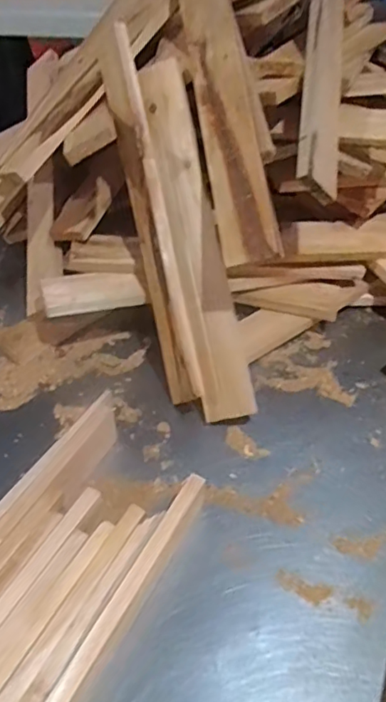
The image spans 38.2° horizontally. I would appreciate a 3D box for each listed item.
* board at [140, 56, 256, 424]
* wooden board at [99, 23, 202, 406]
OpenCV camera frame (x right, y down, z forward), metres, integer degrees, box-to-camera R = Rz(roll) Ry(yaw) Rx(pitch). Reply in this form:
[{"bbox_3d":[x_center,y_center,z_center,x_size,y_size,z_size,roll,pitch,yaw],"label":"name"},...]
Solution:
[{"bbox_3d":[0.004,-0.148,0.747,0.066,0.021,0.482,-12,91,-12],"label":"board"},{"bbox_3d":[-0.058,-0.183,0.769,0.043,0.075,0.512,-11,90,-11],"label":"wooden board"}]

